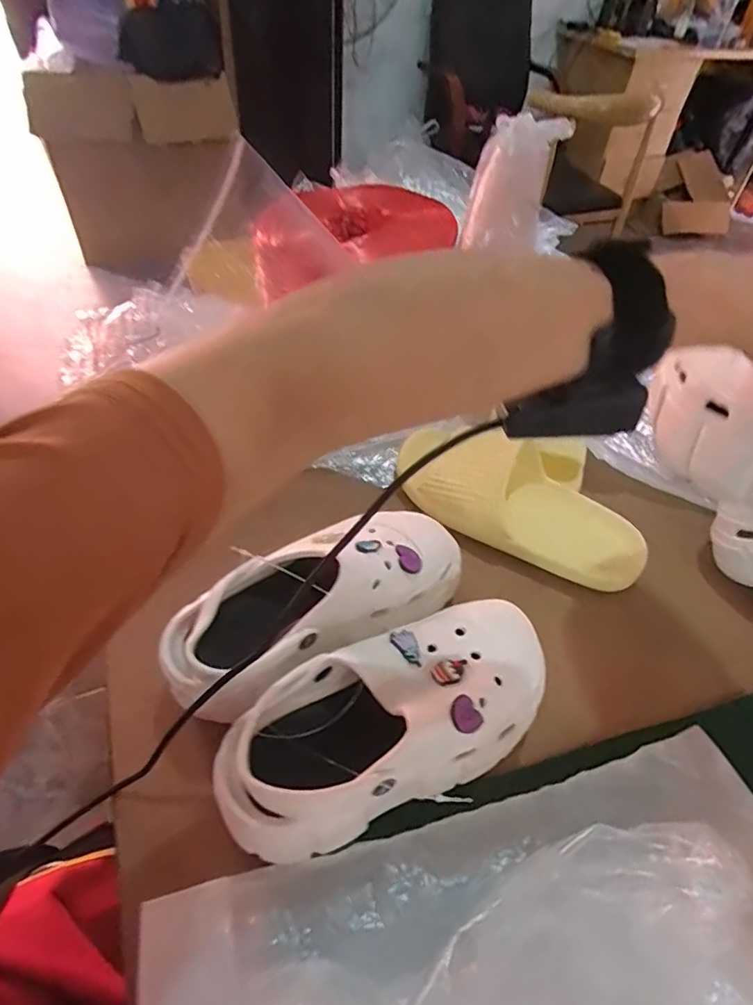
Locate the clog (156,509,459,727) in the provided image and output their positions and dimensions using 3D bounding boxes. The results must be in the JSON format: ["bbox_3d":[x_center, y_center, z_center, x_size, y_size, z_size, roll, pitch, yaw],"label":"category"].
[{"bbox_3d":[-0.042,0.068,0.402,0.233,0.099,0.103,-30,58,-27],"label":"clog"}]

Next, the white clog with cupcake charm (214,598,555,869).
[{"bbox_3d":[0.011,0.148,0.363,0.229,0.081,0.099,-18,53,-19],"label":"white clog with cupcake charm"}]

